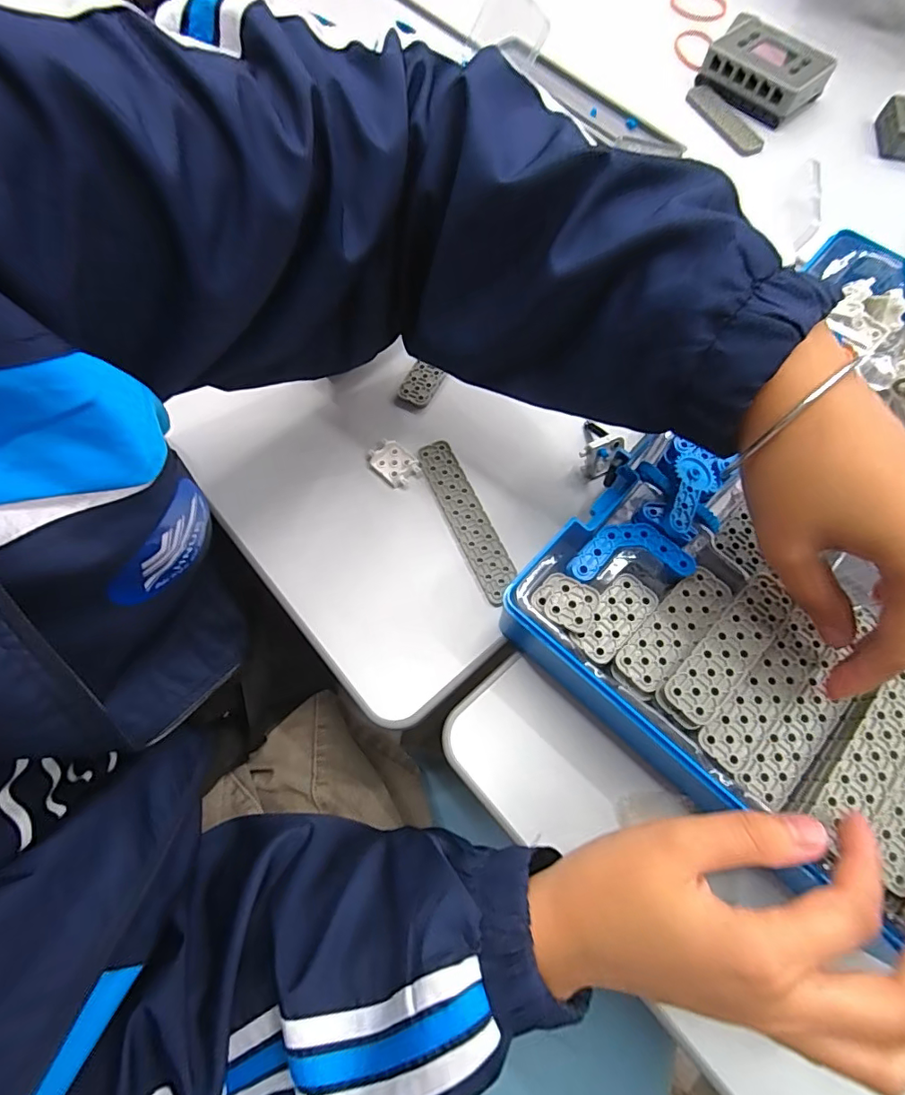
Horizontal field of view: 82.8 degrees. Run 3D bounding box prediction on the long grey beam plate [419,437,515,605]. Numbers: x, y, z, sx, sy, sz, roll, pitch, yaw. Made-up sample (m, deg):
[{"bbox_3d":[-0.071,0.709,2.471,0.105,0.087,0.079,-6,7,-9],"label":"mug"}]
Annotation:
[{"bbox_3d":[0.010,-0.020,0.351,0.025,0.004,0.121,-23,70,-9],"label":"long grey beam plate"}]

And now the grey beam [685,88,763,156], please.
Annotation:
[{"bbox_3d":[0.266,-0.417,0.503,0.023,0.010,0.103,-23,70,-9],"label":"grey beam"}]

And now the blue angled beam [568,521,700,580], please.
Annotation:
[{"bbox_3d":[0.095,0.001,0.275,0.067,0.004,0.030,-3,69,-1],"label":"blue angled beam"}]

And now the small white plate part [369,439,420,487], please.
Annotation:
[{"bbox_3d":[-0.042,-0.060,0.366,0.035,0.009,0.024,41,74,14],"label":"small white plate part"}]

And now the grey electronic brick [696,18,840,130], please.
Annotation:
[{"bbox_3d":[0.308,-0.465,0.506,0.083,0.039,0.103,-37,73,-13],"label":"grey electronic brick"}]

